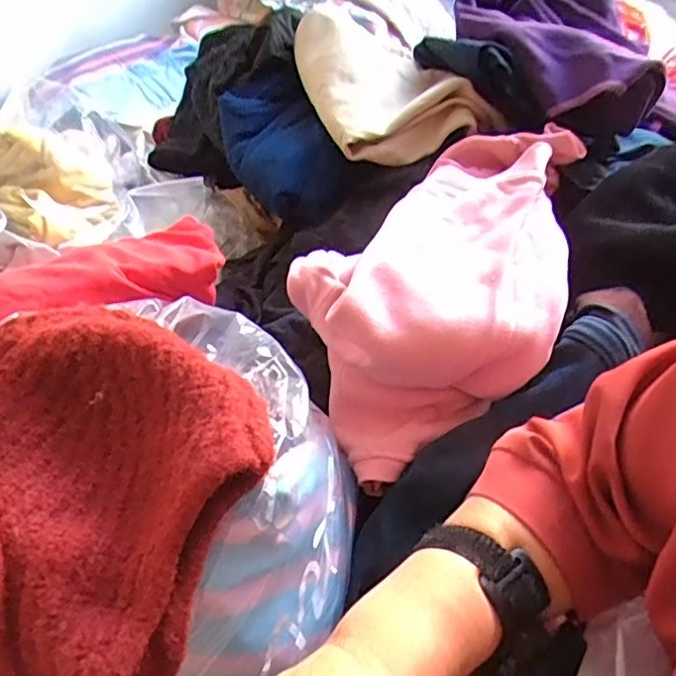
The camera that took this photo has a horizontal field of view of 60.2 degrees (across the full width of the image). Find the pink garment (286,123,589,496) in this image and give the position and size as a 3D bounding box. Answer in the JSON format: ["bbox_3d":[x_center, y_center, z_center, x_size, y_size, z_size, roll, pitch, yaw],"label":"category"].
[{"bbox_3d":[0.113,-0.045,0.558,0.310,0.179,0.202,-25,51,-17],"label":"pink garment"}]

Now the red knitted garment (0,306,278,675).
[{"bbox_3d":[-0.187,0.107,0.392,0.236,0.123,0.236,23,54,24],"label":"red knitted garment"}]

